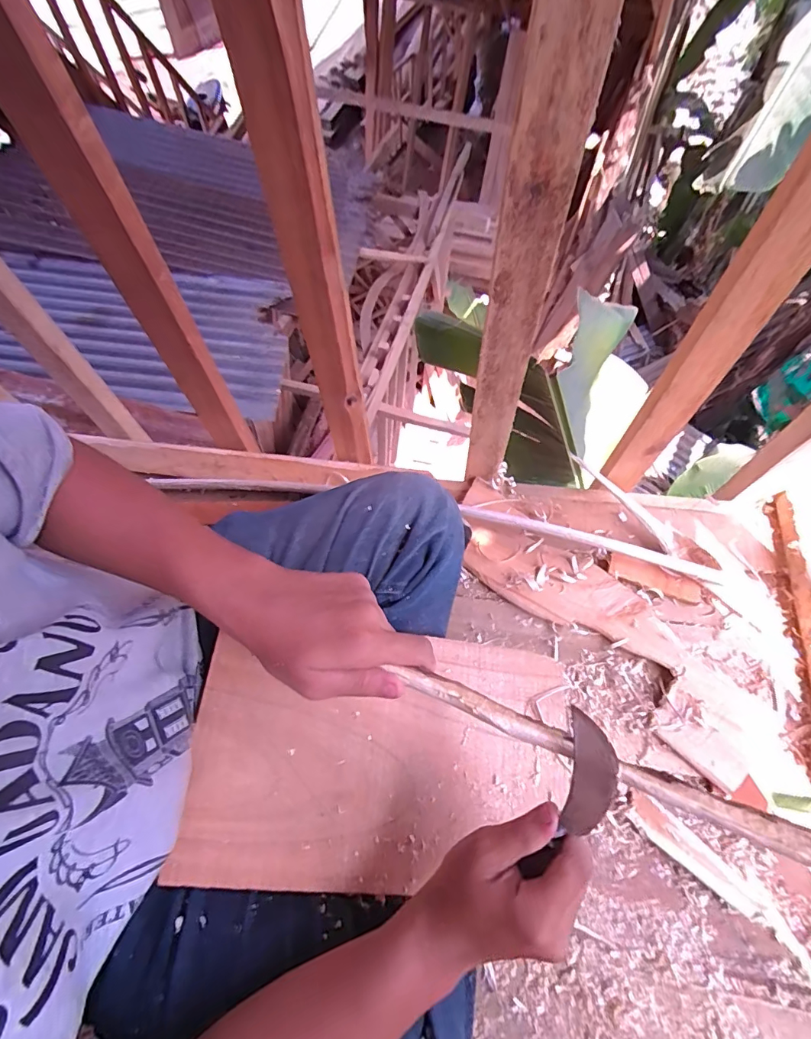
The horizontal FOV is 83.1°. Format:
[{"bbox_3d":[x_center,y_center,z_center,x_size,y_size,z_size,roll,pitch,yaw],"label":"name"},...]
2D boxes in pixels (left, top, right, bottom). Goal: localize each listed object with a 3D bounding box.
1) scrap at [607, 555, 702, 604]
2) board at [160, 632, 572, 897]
[{"bbox_3d":[0.336,0.080,0.616,0.118,0.006,0.032,23,81,16],"label":"scrap"},{"bbox_3d":[-0.012,0.203,0.391,0.319,0.006,0.187,6,69,-8],"label":"board"}]

